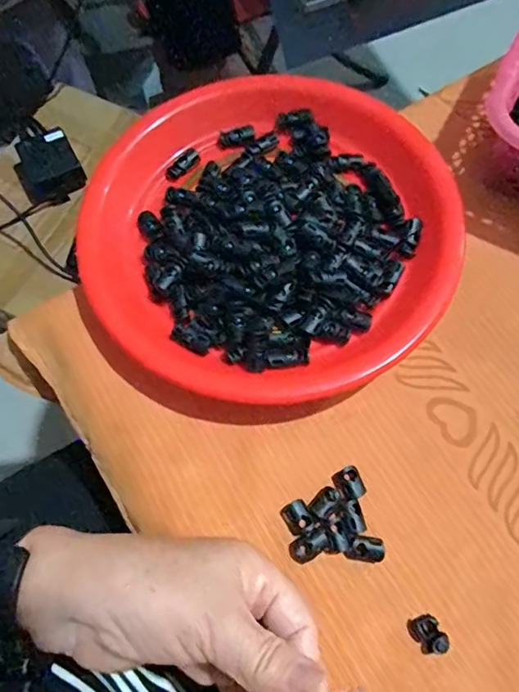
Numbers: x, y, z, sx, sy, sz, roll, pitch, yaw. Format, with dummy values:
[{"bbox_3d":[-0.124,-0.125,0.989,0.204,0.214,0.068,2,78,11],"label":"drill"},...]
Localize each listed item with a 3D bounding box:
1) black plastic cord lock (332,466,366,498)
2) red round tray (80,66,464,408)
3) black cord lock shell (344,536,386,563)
[{"bbox_3d":[0.057,0.087,0.332,0.016,0.012,0.019,-24,71,-8],"label":"black plastic cord lock"},{"bbox_3d":[0.010,-0.089,0.376,0.245,0.041,0.261,0,70,1],"label":"red round tray"},{"bbox_3d":[0.064,0.123,0.320,0.024,0.009,0.014,6,70,3],"label":"black cord lock shell"}]

